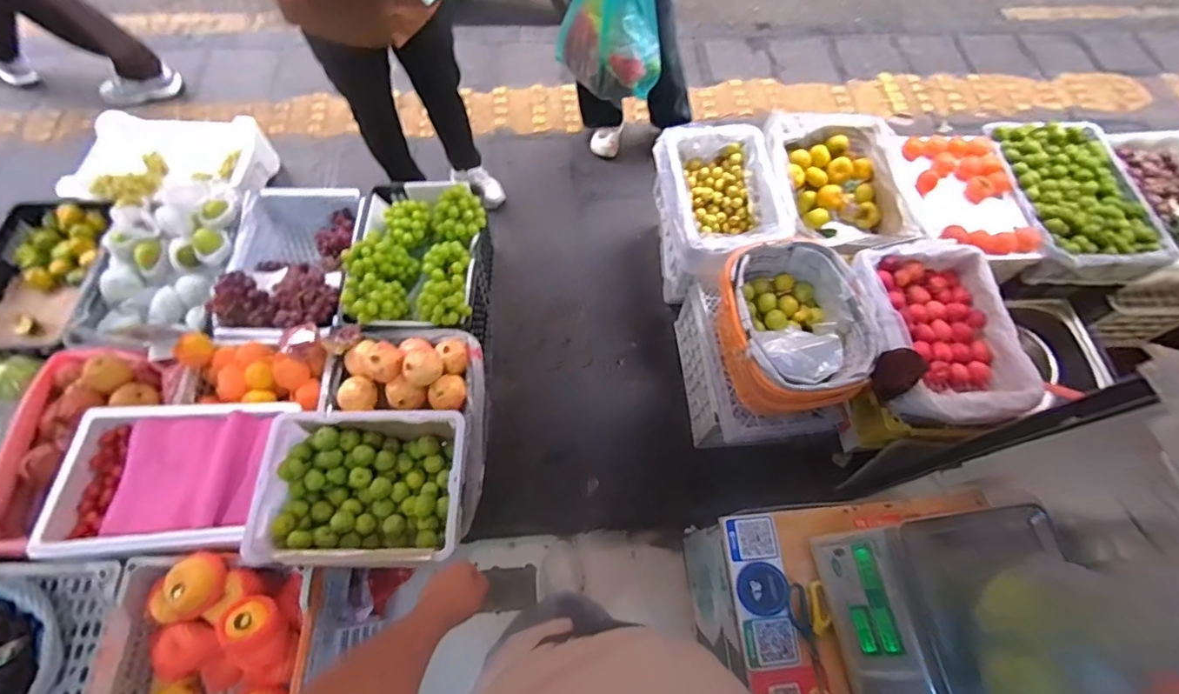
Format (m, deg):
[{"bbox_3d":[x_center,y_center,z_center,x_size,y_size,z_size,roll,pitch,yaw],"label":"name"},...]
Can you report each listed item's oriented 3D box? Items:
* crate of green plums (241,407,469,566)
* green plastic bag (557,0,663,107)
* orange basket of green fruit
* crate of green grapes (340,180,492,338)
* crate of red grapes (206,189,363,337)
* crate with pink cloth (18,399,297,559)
[{"bbox_3d":[-0.471,0.302,1.112,0.411,0.148,0.302,0,66,-2],"label":"crate of green plums"},{"bbox_3d":[0.068,-0.947,1.503,0.330,0.371,0.193,36,70,14],"label":"green plastic bag"},{"bbox_3d":[0.458,-0.039,1.224,0.287,0.210,0.384,-8,66,-5],"label":"orange basket of green fruit"},{"bbox_3d":[-0.492,-0.230,1.564,0.368,0.325,0.482,2,66,-1],"label":"crate of green grapes"},{"bbox_3d":[-0.870,-0.230,1.572,0.356,0.258,0.509,-1,66,-2],"label":"crate of red grapes"},{"bbox_3d":[-0.911,0.283,1.139,0.462,0.097,0.314,-4,66,-3],"label":"crate with pink cloth"}]

